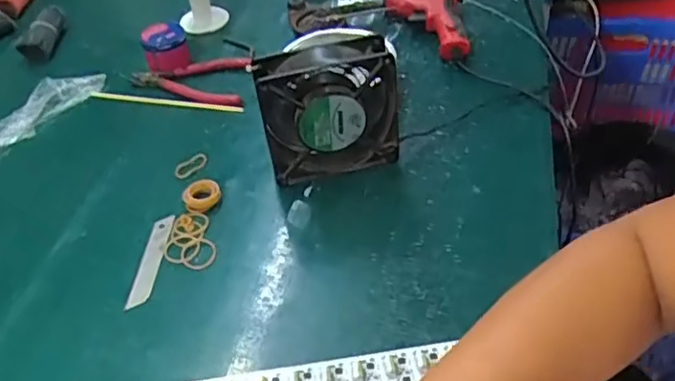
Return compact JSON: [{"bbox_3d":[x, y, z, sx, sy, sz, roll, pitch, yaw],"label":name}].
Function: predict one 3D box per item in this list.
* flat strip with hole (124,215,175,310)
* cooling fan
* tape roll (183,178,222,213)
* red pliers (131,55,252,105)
[{"bbox_3d":[-0.161,0.059,0.531,0.019,0.004,0.097,-4,44,9],"label":"flat strip with hole"},{"bbox_3d":[-0.007,-0.069,0.560,0.124,0.126,0.044,-14,43,-8],"label":"cooling fan"},{"bbox_3d":[-0.128,0.004,0.580,0.035,0.013,0.035,-4,43,3],"label":"tape roll"},{"bbox_3d":[-0.174,-0.123,0.698,0.146,0.024,0.074,0,43,7],"label":"red pliers"}]

